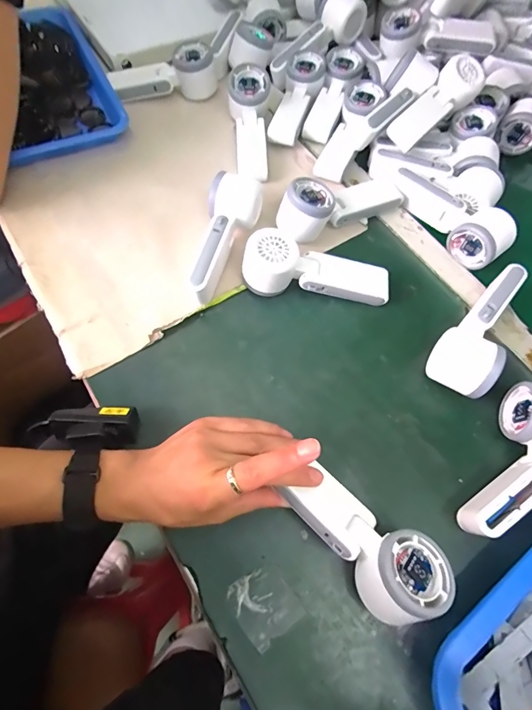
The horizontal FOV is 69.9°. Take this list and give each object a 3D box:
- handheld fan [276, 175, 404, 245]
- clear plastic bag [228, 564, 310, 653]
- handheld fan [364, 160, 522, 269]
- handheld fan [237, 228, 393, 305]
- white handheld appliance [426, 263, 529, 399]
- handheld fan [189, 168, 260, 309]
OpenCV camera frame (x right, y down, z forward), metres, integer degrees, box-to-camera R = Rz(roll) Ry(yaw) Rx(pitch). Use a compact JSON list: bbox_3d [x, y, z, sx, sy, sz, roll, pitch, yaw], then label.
[{"bbox_3d":[0.089,-0.188,0.466,0.168,0.057,0.051,-25,68,-15],"label":"handheld fan"},{"bbox_3d":[-0.001,0.204,0.311,0.047,0.004,0.051,-33,71,-18],"label":"clear plastic bag"},{"bbox_3d":[0.219,-0.196,0.483,0.059,0.044,0.201,-33,71,-18],"label":"handheld fan"},{"bbox_3d":[0.057,-0.091,0.435,0.168,0.051,0.061,9,65,-12],"label":"handheld fan"},{"bbox_3d":[0.231,-0.031,0.403,0.058,0.053,0.166,36,67,13],"label":"white handheld appliance"},{"bbox_3d":[-0.044,-0.131,0.434,0.057,0.055,0.156,8,64,0],"label":"handheld fan"}]

